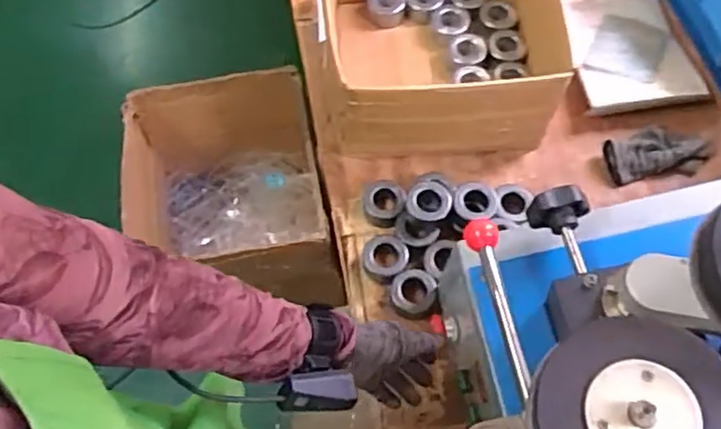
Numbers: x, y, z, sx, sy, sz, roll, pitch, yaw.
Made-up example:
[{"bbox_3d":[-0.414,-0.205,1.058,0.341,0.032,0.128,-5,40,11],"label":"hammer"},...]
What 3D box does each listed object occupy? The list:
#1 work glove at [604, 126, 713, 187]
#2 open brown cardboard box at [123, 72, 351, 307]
[{"bbox_3d":[0.441,-0.089,0.976,0.146,0.027,0.074,-3,64,-1],"label":"work glove"},{"bbox_3d":[-0.212,-0.023,1.122,0.283,0.258,0.317,-9,64,-4],"label":"open brown cardboard box"}]

